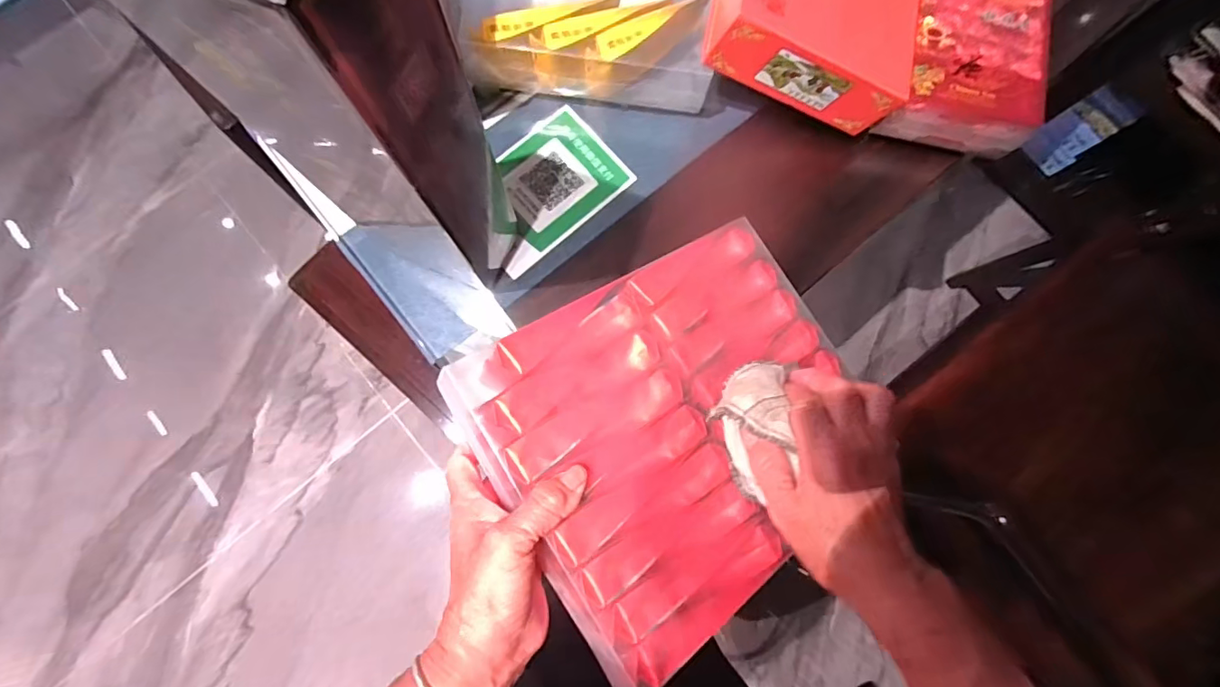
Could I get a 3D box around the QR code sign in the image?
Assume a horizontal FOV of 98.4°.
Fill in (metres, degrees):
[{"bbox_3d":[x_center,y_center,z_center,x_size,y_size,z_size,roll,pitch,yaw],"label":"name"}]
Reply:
[{"bbox_3d":[-0.062,-0.146,0.494,0.145,0.006,0.101,-41,85,-8],"label":"QR code sign"}]

